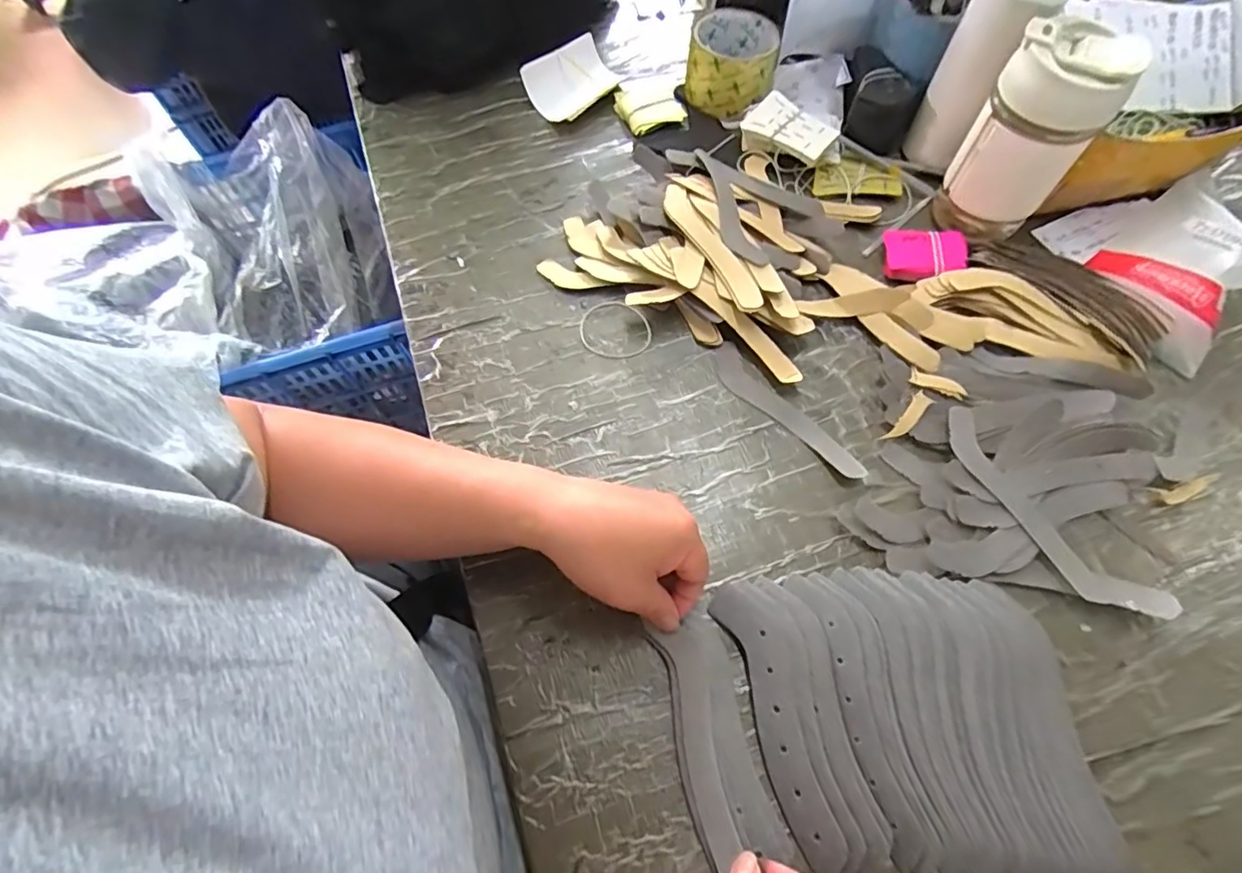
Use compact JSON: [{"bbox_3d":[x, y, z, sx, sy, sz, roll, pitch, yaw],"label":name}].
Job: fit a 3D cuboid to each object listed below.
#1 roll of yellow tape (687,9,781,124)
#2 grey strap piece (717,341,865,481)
[{"bbox_3d":[0.113,-0.375,0.580,0.084,0.059,0.086,0,64,1],"label":"roll of yellow tape"},{"bbox_3d":[0.127,-0.020,0.454,0.031,0.006,0.150,-36,69,-16],"label":"grey strap piece"}]

